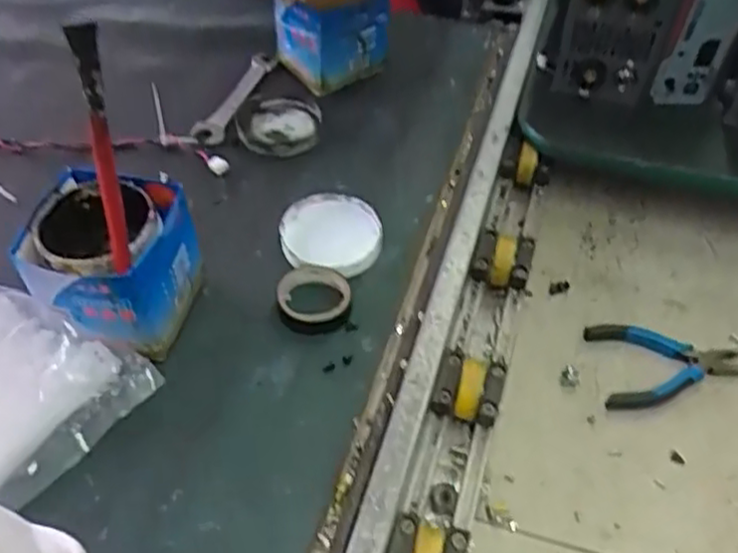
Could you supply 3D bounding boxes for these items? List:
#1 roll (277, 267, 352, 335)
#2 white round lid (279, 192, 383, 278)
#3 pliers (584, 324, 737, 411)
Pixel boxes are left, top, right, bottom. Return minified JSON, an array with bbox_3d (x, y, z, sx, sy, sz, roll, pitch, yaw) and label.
[{"bbox_3d":[-0.044,0.018,0.568,0.056,0.017,0.057,0,50,0],"label":"roll"},{"bbox_3d":[-0.032,-0.040,0.613,0.085,0.014,0.091,0,50,0],"label":"white round lid"},{"bbox_3d":[0.276,0.074,0.630,0.149,0.015,0.080,-5,50,-4],"label":"pliers"}]

